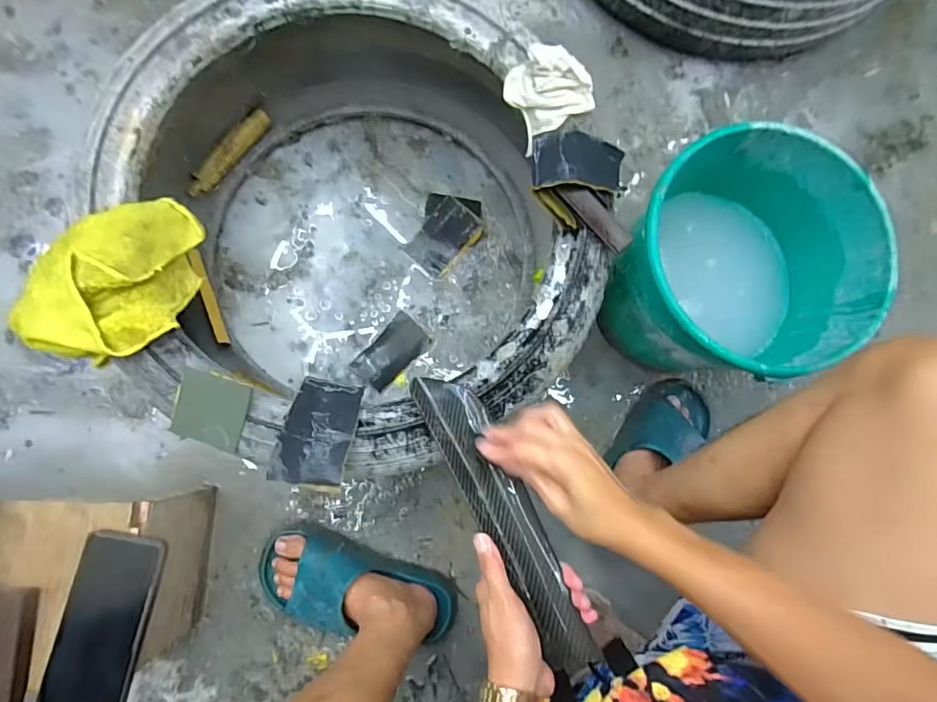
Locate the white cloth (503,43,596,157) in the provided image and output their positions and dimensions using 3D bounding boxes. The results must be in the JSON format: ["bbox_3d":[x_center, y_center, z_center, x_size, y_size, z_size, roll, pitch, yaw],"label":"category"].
[{"bbox_3d":[0.087,-0.291,0.550,0.090,0.027,0.085,-32,101,24],"label":"white cloth"}]

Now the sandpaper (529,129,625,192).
[{"bbox_3d":[0.125,-0.214,0.552,0.105,0.028,0.068,0,83,-5],"label":"sandpaper"}]

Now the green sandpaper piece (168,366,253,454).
[{"bbox_3d":[-0.256,0.058,0.486,0.069,0.014,0.068,18,82,-3],"label":"green sandpaper piece"}]

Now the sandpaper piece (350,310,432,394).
[{"bbox_3d":[-0.116,0.000,0.736,0.065,0.015,0.114,43,81,1],"label":"sandpaper piece"}]

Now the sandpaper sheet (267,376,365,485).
[{"bbox_3d":[-0.150,0.077,0.490,0.070,0.016,0.113,7,52,1],"label":"sandpaper sheet"}]

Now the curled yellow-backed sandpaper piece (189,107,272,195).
[{"bbox_3d":[-0.353,-0.292,0.719,0.157,0.011,0.032,-49,118,-4],"label":"curled yellow-backed sandpaper piece"}]

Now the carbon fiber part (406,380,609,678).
[{"bbox_3d":[0.032,0.149,0.463,0.056,0.023,0.287,-28,76,-8],"label":"carbon fiber part"}]

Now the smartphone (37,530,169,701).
[{"bbox_3d":[-0.362,0.269,0.485,0.080,0.016,0.164,8,77,1],"label":"smartphone"}]

